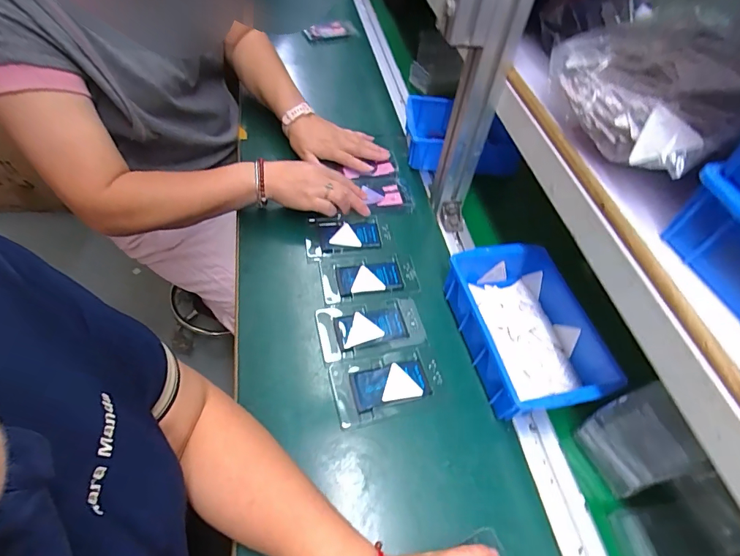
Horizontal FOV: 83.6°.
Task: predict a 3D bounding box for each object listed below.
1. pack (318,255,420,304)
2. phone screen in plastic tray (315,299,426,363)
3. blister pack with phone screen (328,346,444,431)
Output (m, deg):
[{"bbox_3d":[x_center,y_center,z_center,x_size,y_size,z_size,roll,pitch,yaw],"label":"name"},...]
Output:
[{"bbox_3d":[0.000,-0.002,0.559,0.129,0.008,0.070,-4,54,-10],"label":"pack"},{"bbox_3d":[0.001,0.060,0.514,0.127,0.009,0.070,-6,54,-11],"label":"phone screen in plastic tray"},{"bbox_3d":[0.021,0.120,0.472,0.124,0.009,0.076,-9,55,-13],"label":"blister pack with phone screen"}]

